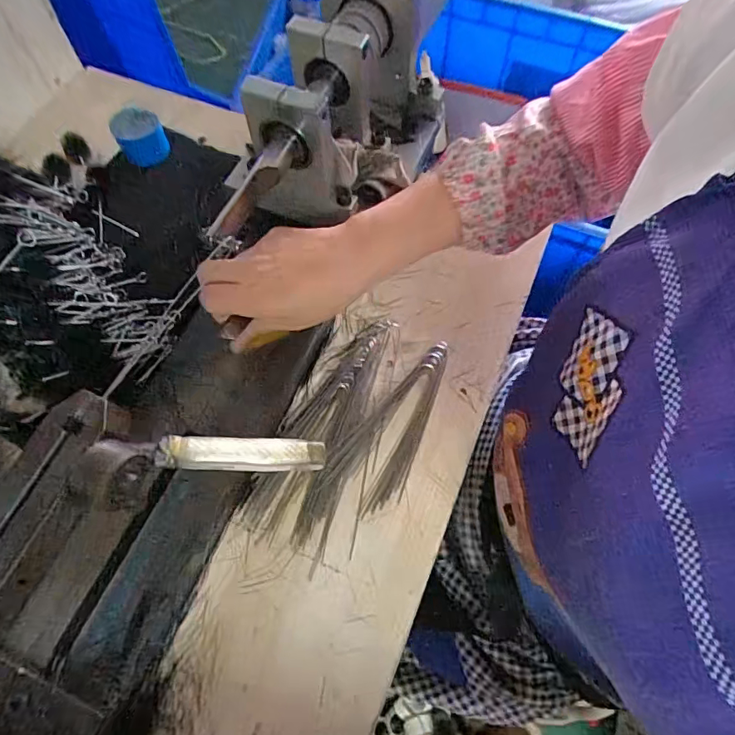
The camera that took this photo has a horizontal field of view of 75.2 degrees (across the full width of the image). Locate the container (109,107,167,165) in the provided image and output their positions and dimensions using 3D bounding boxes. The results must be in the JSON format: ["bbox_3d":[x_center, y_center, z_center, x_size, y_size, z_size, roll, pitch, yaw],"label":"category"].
[{"bbox_3d":[-0.244,-0.249,0.512,0.048,0.041,0.044,-1,67,1],"label":"container"}]

